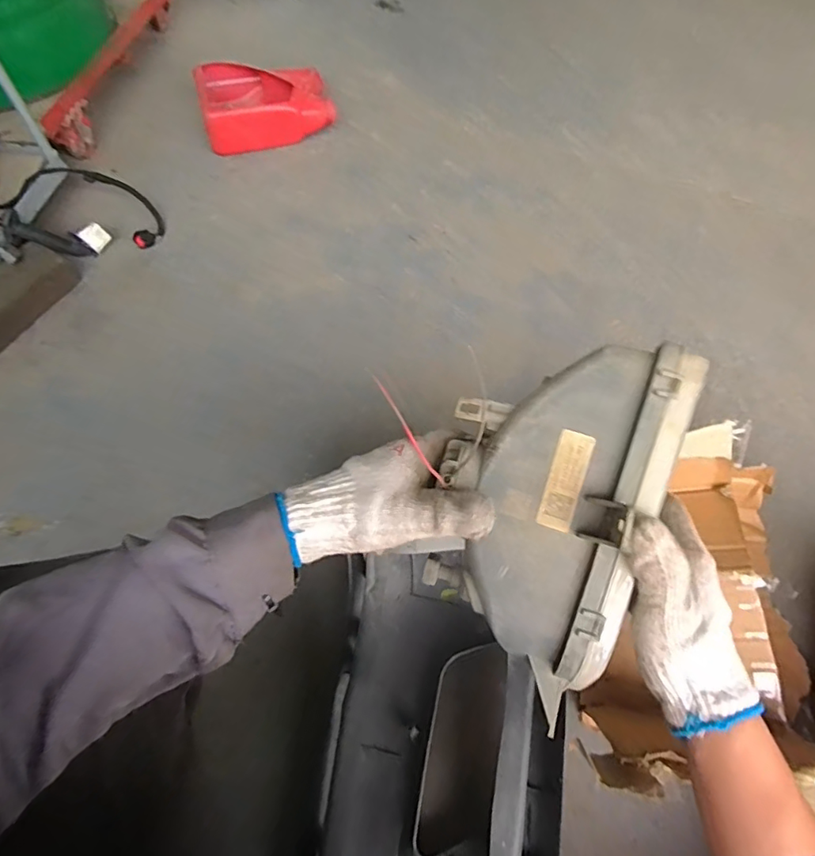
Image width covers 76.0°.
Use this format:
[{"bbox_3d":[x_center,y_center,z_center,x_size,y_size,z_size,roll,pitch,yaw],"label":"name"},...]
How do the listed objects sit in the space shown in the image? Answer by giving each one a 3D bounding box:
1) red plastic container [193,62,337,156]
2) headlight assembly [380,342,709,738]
[{"bbox_3d":[-0.310,-0.714,1.155,0.277,0.114,0.127,-11,62,-8],"label":"red plastic container"},{"bbox_3d":[0.094,0.044,0.367,0.129,0.120,0.213,21,88,15],"label":"headlight assembly"}]

